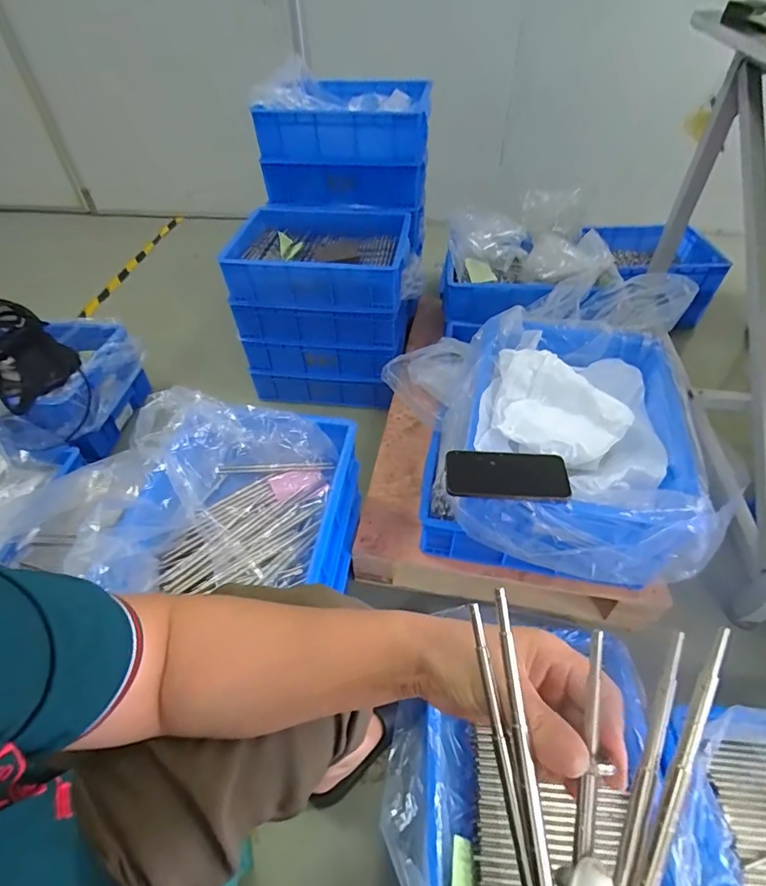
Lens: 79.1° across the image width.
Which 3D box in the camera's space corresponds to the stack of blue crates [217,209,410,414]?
[{"bbox_3d":[-0.137,-0.340,1.203,0.382,0.406,0.274,7,48,8],"label":"stack of blue crates"}]

